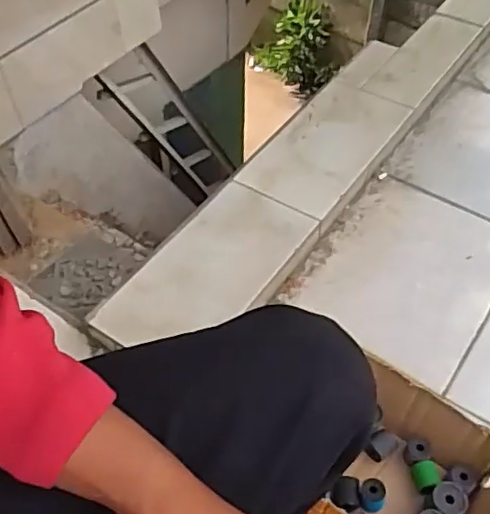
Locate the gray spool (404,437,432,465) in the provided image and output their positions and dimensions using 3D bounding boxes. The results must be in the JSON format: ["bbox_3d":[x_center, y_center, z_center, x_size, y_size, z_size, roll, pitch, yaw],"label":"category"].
[{"bbox_3d":[0.244,0.279,0.862,0.032,0.036,0.033,1,51,-1],"label":"gray spool"}]

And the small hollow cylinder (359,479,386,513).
[{"bbox_3d":[0.172,0.325,0.828,0.033,0.031,0.035,7,51,5],"label":"small hollow cylinder"}]

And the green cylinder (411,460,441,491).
[{"bbox_3d":[0.249,0.305,0.844,0.031,0.033,0.035,-6,51,-6],"label":"green cylinder"}]

